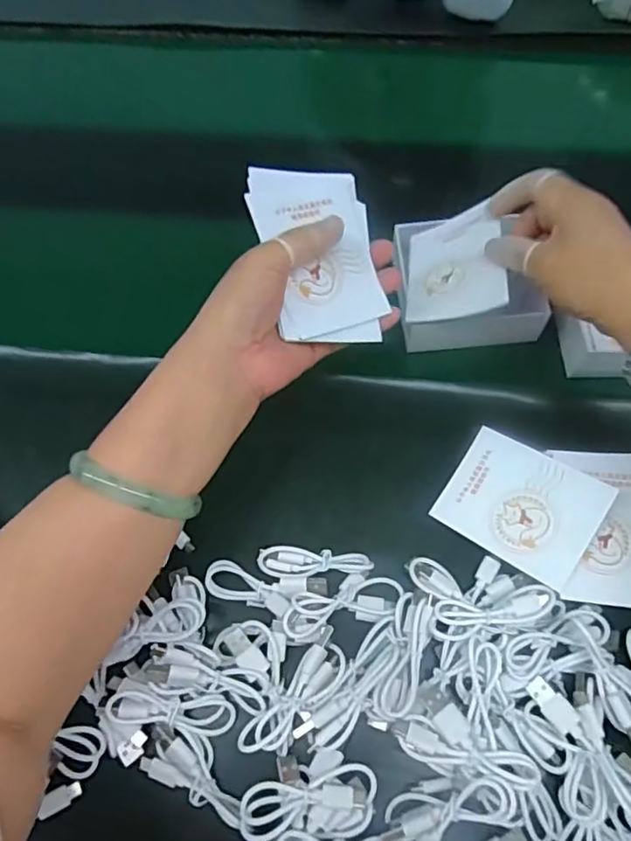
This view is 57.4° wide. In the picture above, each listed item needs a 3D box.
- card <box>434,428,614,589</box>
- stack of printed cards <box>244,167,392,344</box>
[{"bbox_3d":[0.127,0.051,0.360,0.089,0.004,0.069,29,83,34],"label":"card"},{"bbox_3d":[0.001,-0.103,0.355,0.076,0.008,0.111,-8,83,-26],"label":"stack of printed cards"}]

